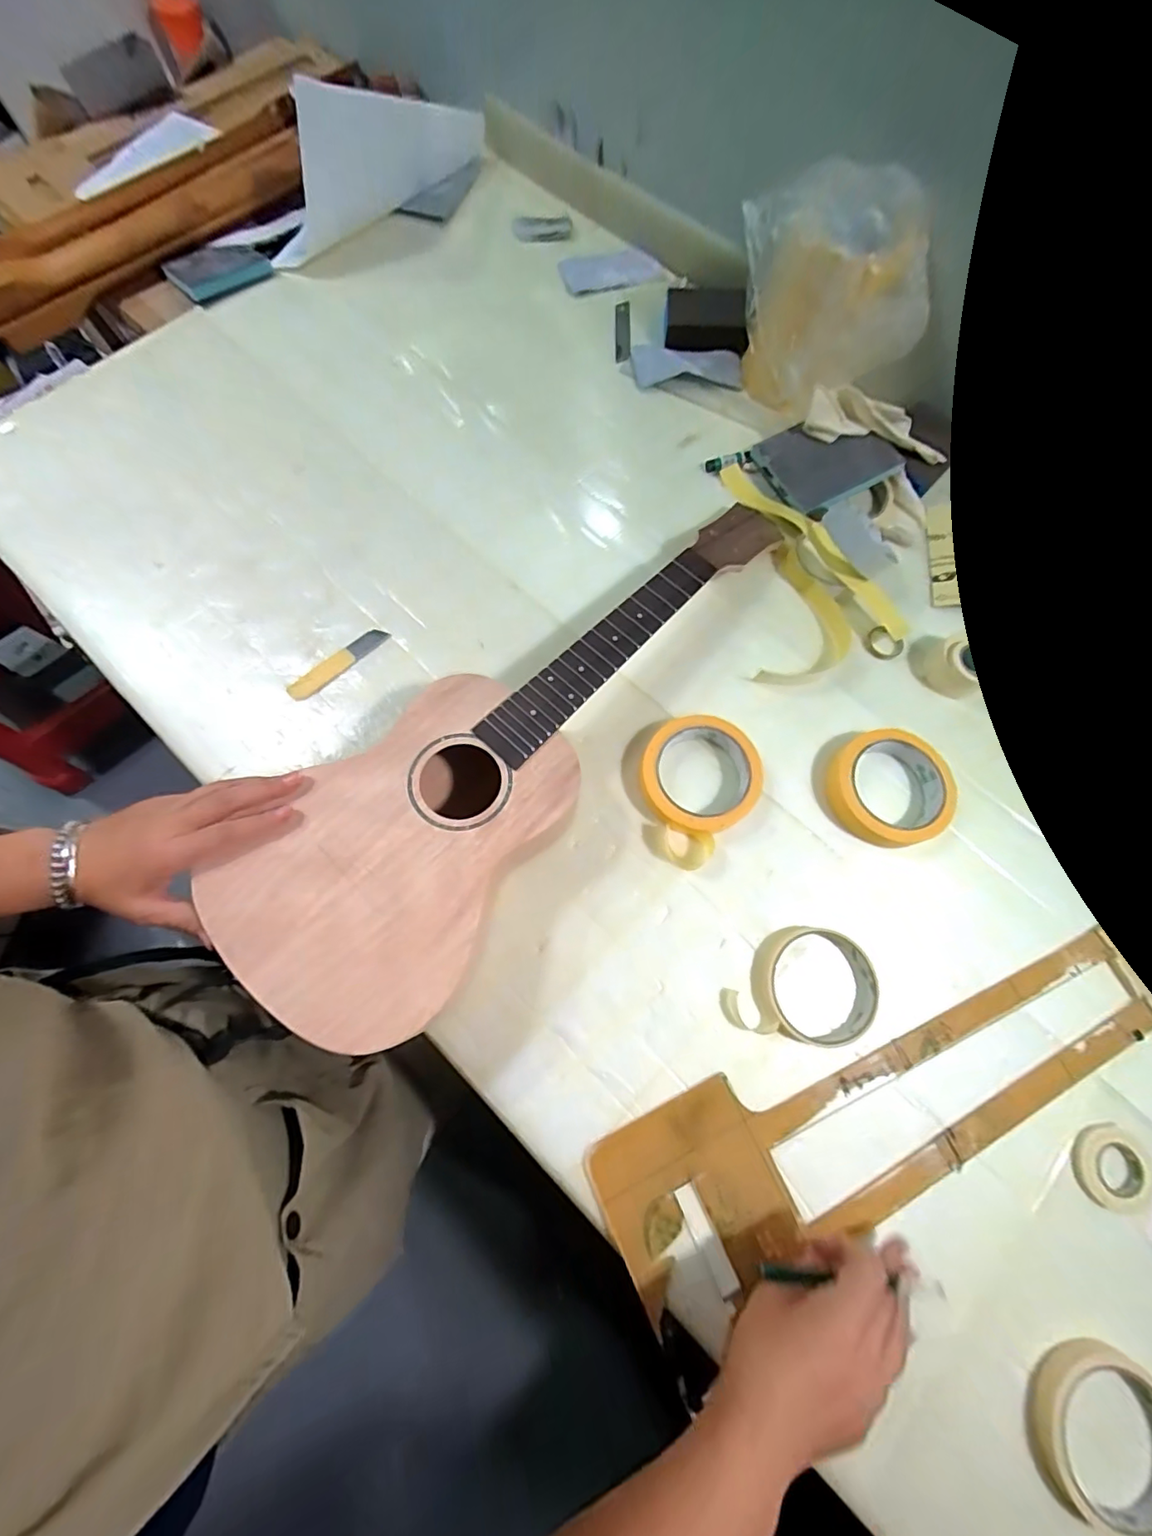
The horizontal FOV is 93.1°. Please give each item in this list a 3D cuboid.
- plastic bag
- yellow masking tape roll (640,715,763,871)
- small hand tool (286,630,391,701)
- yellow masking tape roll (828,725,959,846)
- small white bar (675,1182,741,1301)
[{"bbox_3d":[0.232,-0.430,0.520,0.141,0.159,0.135,-13,74,-6],"label":"plastic bag"},{"bbox_3d":[0.096,0.016,0.455,0.095,0.025,0.121,36,76,9],"label":"yellow masking tape roll"},{"bbox_3d":[-0.215,-0.094,0.495,0.099,0.008,0.020,-38,78,-12],"label":"small hand tool"},{"bbox_3d":[0.261,0.017,0.457,0.092,0.036,0.089,0,73,-1],"label":"yellow masking tape roll"},{"bbox_3d":[0.090,0.323,0.372,0.016,0.004,0.070,-25,76,-9],"label":"small white bar"}]

